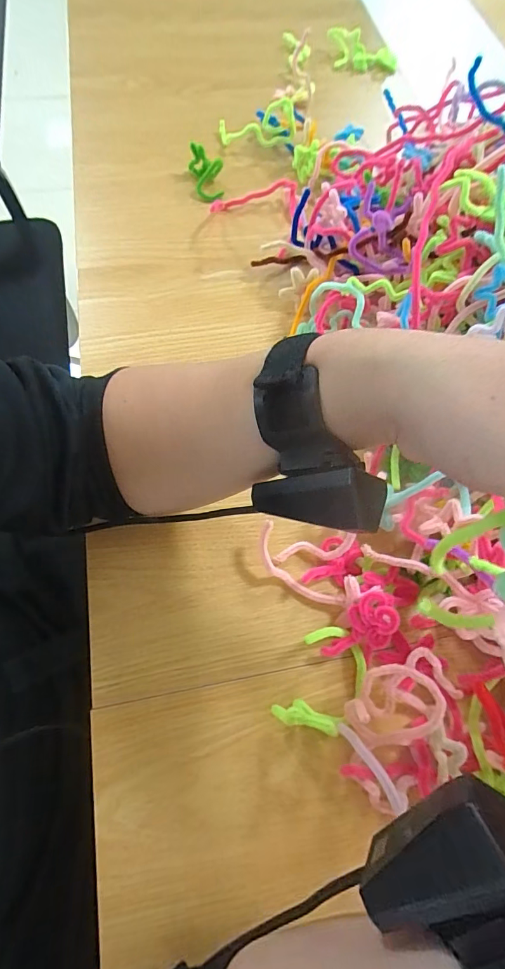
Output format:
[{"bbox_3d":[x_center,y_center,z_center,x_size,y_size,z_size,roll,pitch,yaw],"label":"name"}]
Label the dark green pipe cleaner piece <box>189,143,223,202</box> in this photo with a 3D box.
[{"bbox_3d":[-0.057,-0.382,0.529,0.041,0.035,0.063,-6,67,-6],"label":"dark green pipe cleaner piece"}]

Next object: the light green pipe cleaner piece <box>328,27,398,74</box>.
[{"bbox_3d":[0.170,-0.643,0.645,0.110,0.034,0.050,1,66,-16],"label":"light green pipe cleaner piece"}]

